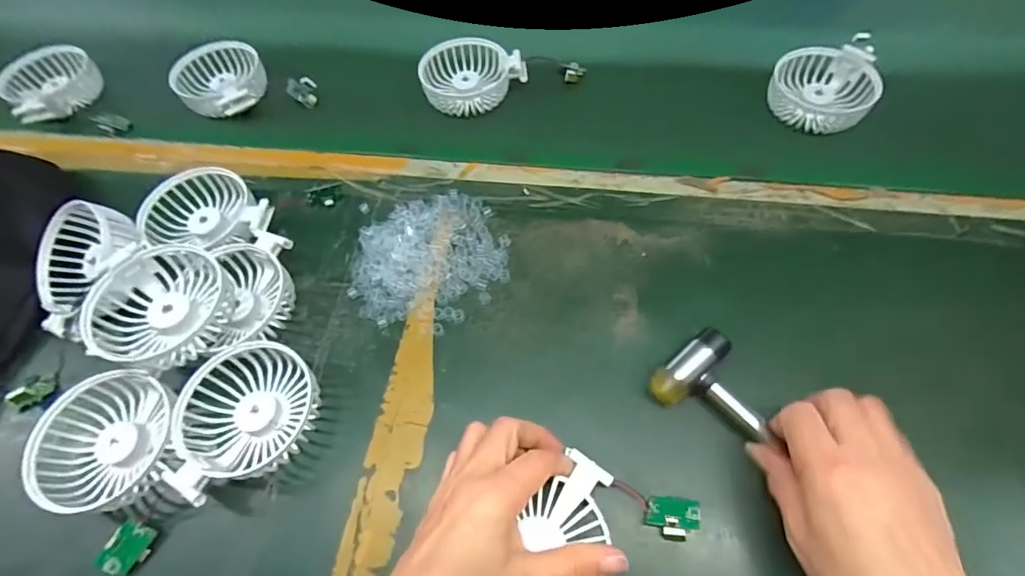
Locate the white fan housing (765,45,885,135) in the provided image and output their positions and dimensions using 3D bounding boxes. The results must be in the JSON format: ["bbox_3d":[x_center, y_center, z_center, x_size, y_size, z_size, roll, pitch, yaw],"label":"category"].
[{"bbox_3d":[0.292,-0.191,0.463,0.087,0.026,0.093,-2,62,3],"label":"white fan housing"}]

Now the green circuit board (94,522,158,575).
[{"bbox_3d":[-0.245,0.166,0.313,0.023,0.005,0.031,35,76,-23],"label":"green circuit board"}]

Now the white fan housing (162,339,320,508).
[{"bbox_3d":[-0.184,0.085,0.339,0.090,0.036,0.091,-2,62,3],"label":"white fan housing"}]

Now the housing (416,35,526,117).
[{"bbox_3d":[-0.047,-0.219,0.501,0.095,0.033,0.092,-2,62,3],"label":"housing"}]

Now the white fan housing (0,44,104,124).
[{"bbox_3d":[-0.492,-0.221,0.529,0.083,0.044,0.094,40,71,22],"label":"white fan housing"}]

